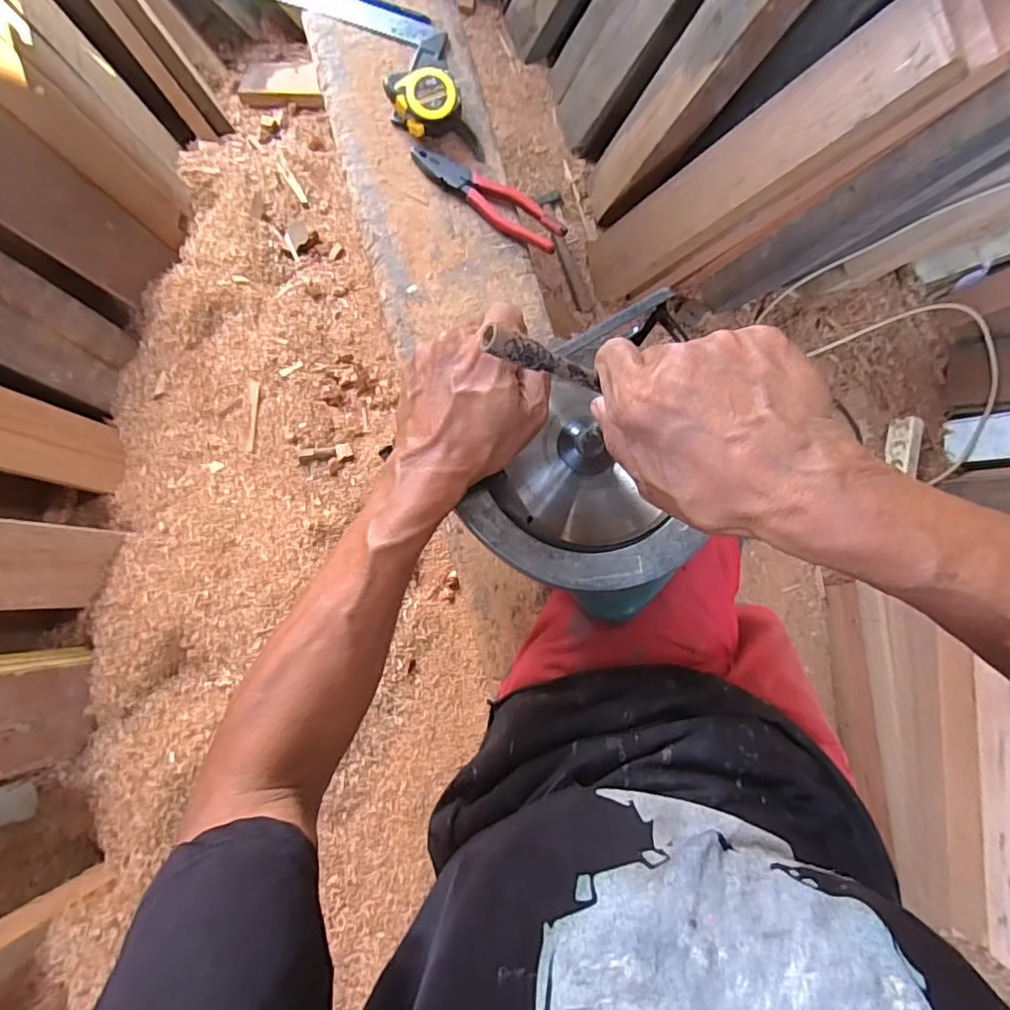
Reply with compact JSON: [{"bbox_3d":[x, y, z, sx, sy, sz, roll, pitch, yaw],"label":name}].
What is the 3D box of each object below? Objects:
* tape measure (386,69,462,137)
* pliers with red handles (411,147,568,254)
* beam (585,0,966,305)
[{"bbox_3d":[-0.089,-0.449,0.641,0.074,0.048,0.060,-23,87,-9],"label":"tape measure"},{"bbox_3d":[-0.022,-0.350,0.647,0.193,0.023,0.046,30,82,-3],"label":"pliers with red handles"},{"bbox_3d":[0.424,-0.592,1.055,0.072,0.685,0.162,-7,84,-35],"label":"beam"}]

